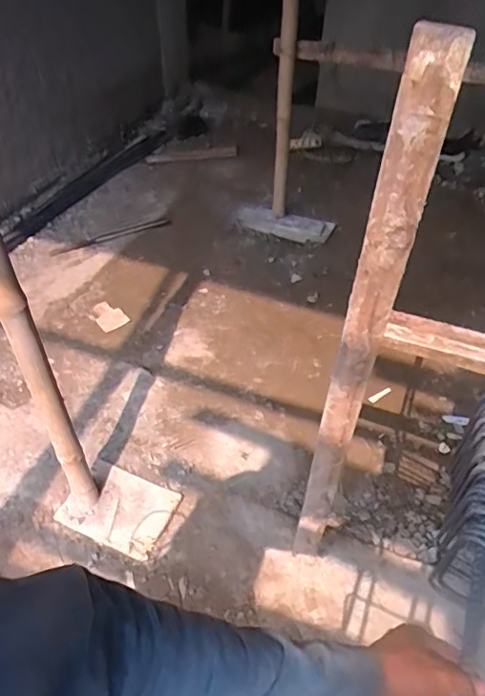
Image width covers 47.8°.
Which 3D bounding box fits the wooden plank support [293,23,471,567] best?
[{"bbox_3d":[0.179,0.093,0.952,0.058,1.148,0.029,13,48,10],"label":"wooden plank support"}]

